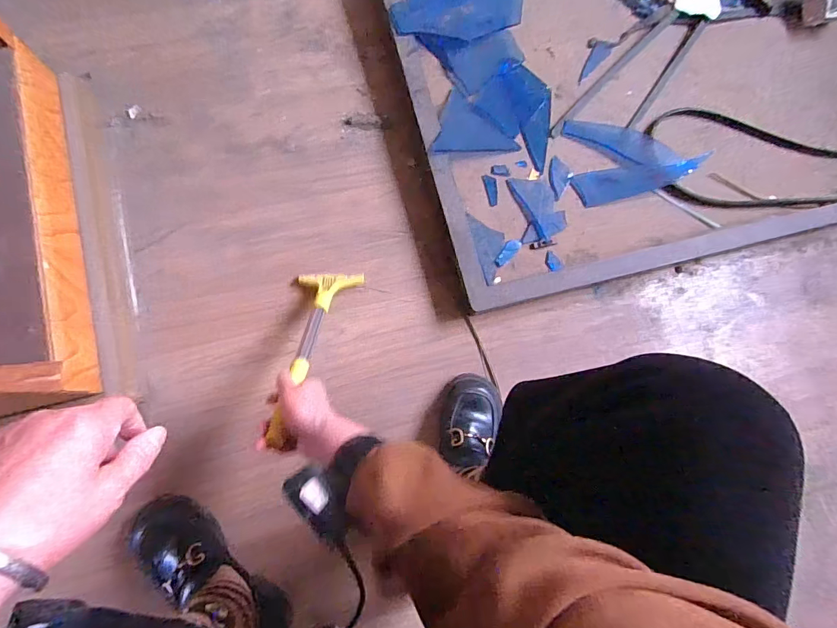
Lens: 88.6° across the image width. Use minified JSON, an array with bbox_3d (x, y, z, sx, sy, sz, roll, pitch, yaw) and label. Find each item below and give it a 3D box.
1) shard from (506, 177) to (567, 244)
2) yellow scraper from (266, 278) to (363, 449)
[{"bbox_3d":[0.206,-0.180,0.732,0.077,0.006,0.118,-12,84,-5],"label":"shard"},{"bbox_3d":[-0.143,0.040,0.561,0.087,0.027,0.286,10,45,-2],"label":"yellow scraper"}]

